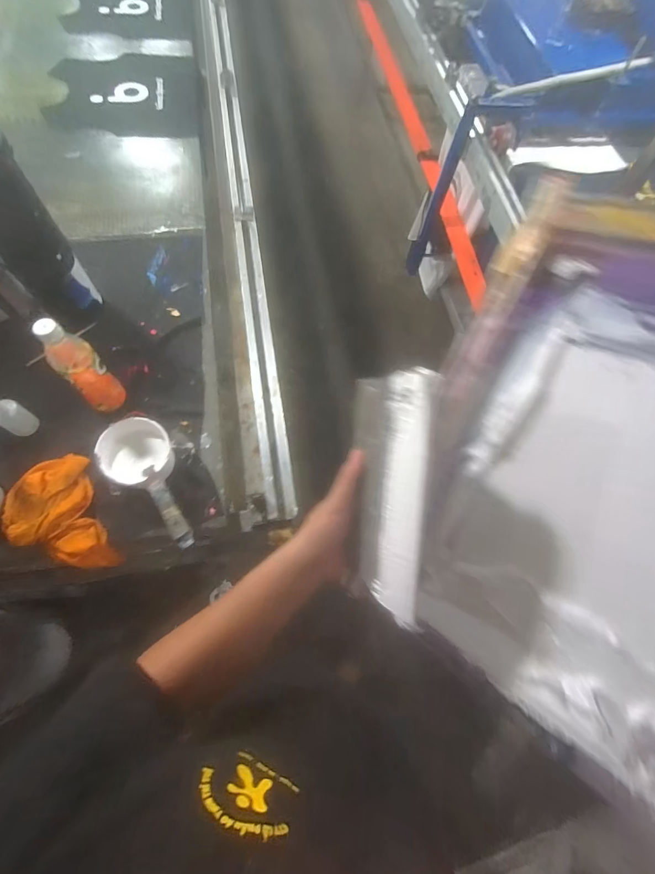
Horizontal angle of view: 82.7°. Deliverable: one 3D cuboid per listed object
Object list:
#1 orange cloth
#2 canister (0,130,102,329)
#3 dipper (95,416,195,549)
[{"bbox_3d":[-0.456,0.136,0.640,0.121,0.091,0.189,-23,73,-9],"label":"orange cloth"},{"bbox_3d":[-0.506,-0.333,0.630,0.109,0.307,0.087,-42,77,-14],"label":"canister"},{"bbox_3d":[-0.264,0.069,0.578,0.108,0.084,0.276,-42,47,-17],"label":"dipper"}]

